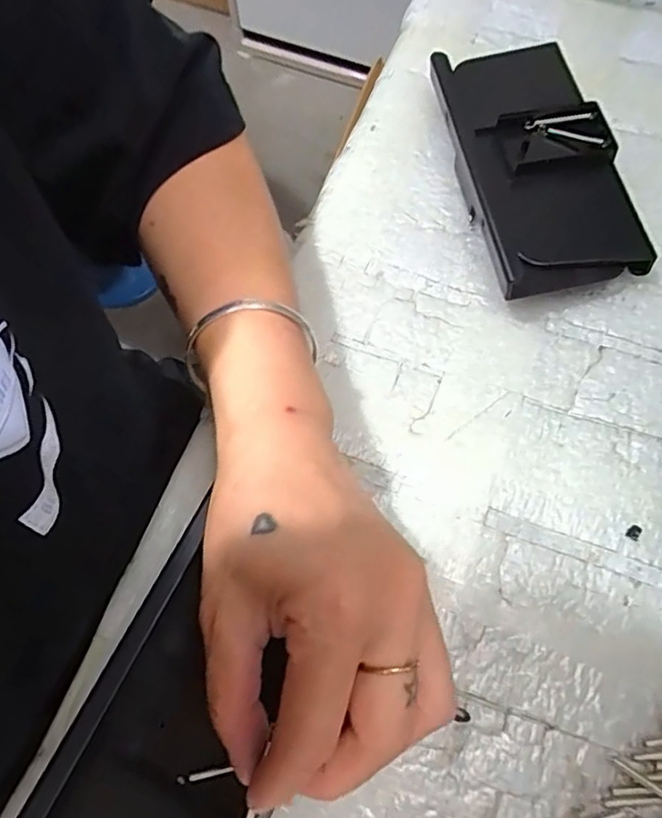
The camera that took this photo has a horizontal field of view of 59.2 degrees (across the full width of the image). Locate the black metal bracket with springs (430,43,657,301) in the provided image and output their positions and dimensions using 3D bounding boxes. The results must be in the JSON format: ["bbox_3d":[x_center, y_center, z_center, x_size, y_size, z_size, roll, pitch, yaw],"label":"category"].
[{"bbox_3d":[0.113,-0.146,0.335,0.088,0.030,0.177,-10,68,-3],"label":"black metal bracket with springs"}]

